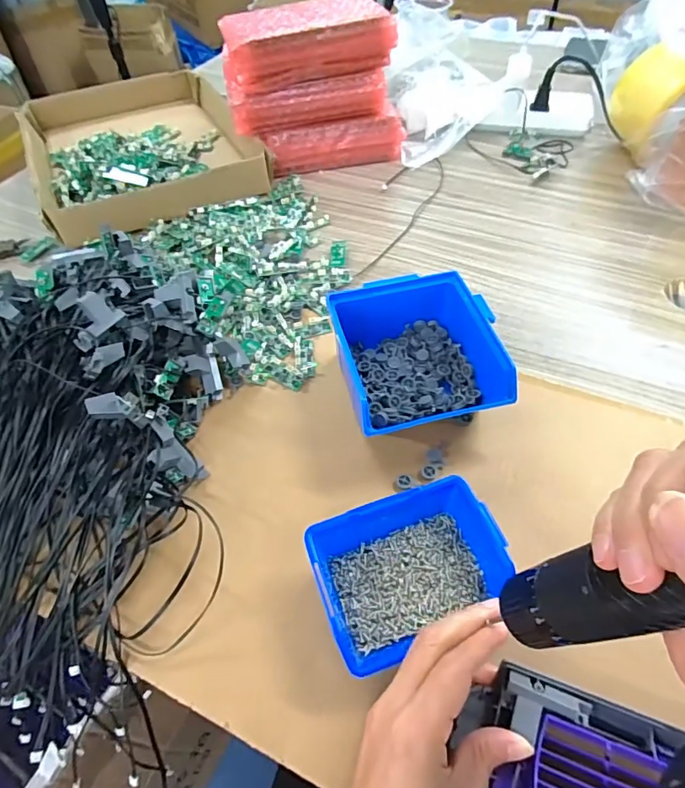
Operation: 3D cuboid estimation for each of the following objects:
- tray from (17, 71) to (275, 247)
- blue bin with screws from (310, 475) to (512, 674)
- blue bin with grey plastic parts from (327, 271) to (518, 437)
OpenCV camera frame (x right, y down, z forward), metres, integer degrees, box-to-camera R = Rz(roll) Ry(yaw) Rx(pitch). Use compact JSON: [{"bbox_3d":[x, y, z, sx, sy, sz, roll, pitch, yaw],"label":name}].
[{"bbox_3d":[-0.295,-0.360,0.683,0.285,0.057,0.387,-22,54,-14],"label":"tray"},{"bbox_3d":[0.043,0.108,0.294,0.112,0.045,0.079,-19,51,-12],"label":"blue bin with screws"},{"bbox_3d":[0.058,-0.028,0.390,0.124,0.067,0.137,-9,50,-4],"label":"blue bin with grey plastic parts"}]

